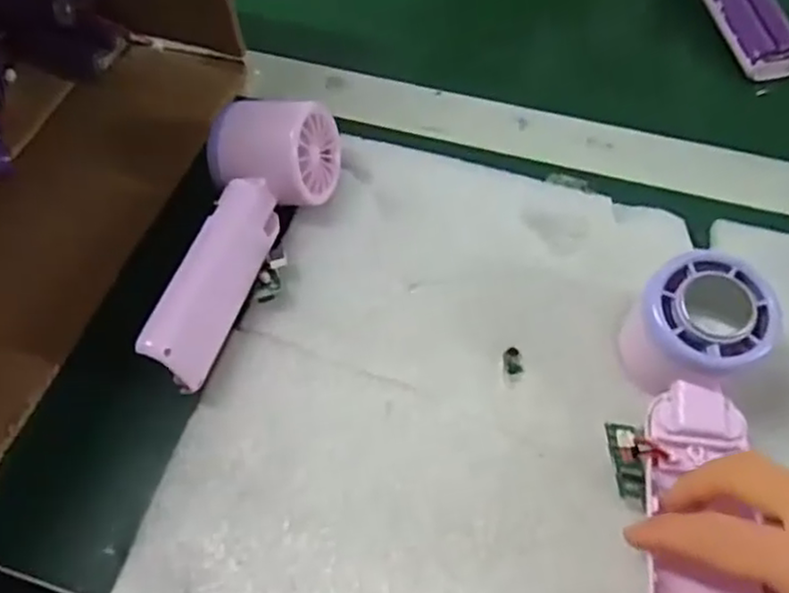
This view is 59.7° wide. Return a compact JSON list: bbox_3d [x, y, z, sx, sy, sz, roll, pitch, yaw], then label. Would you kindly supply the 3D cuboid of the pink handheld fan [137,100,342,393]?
[{"bbox_3d":[-0.076,-0.032,0.346,0.059,0.054,0.162,11,60,7],"label":"pink handheld fan"}]

